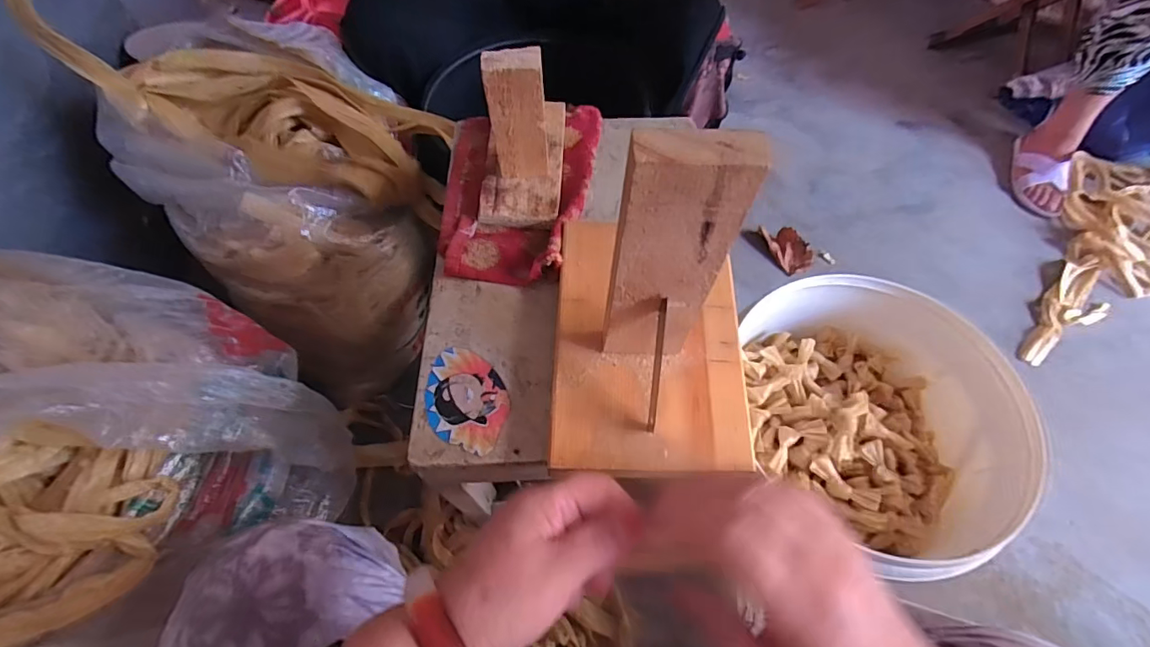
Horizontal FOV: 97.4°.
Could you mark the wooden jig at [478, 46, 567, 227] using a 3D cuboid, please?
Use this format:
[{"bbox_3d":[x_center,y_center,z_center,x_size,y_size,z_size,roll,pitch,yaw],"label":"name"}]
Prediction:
[{"bbox_3d":[-0.049,-0.182,0.433,0.071,0.131,0.140,3,60,1],"label":"wooden jig"}]

